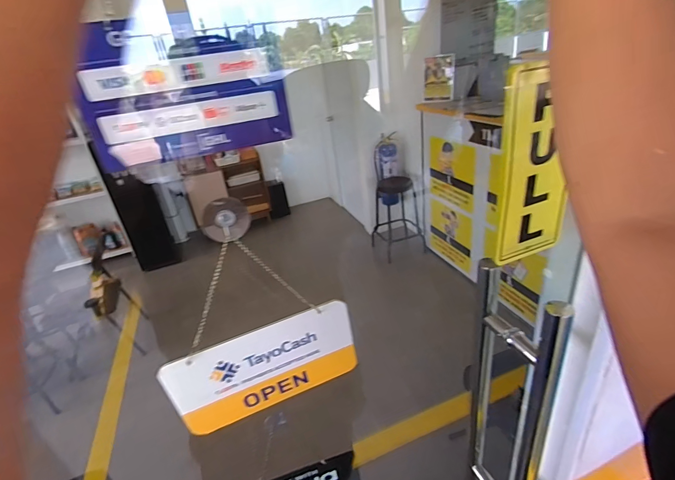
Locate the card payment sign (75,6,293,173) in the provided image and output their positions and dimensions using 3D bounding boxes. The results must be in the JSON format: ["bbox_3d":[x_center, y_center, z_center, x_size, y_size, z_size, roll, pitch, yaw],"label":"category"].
[{"bbox_3d":[-0.114,-0.114,0.274,0.146,0.096,0.010,-13,29,-12],"label":"card payment sign"}]

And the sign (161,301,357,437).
[{"bbox_3d":[-0.077,0.142,0.407,0.203,0.115,0.009,-15,29,-16],"label":"sign"}]

